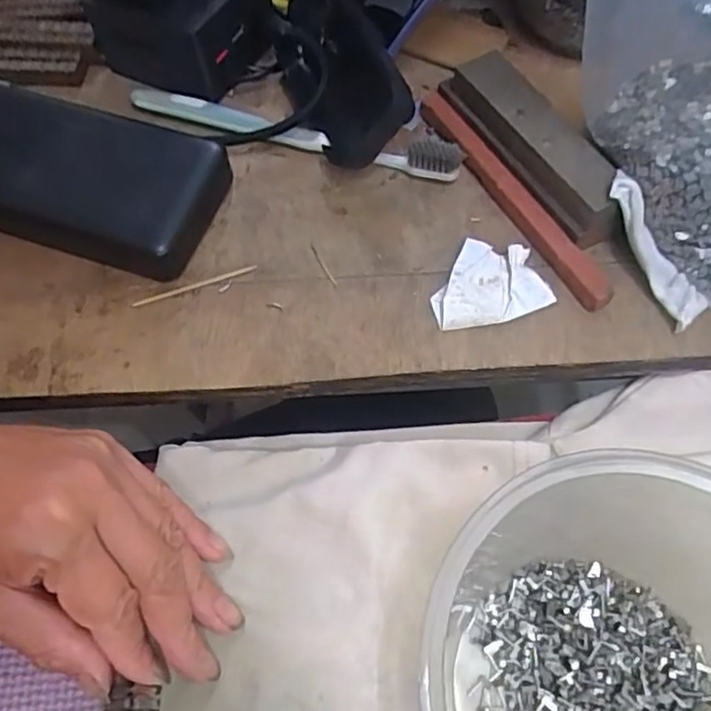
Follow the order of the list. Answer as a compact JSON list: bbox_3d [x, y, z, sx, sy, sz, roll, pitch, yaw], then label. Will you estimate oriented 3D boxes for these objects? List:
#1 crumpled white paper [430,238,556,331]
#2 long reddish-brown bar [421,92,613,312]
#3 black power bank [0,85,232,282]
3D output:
[{"bbox_3d":[0.062,-0.035,0.295,0.052,0.009,0.041,-5,62,-1],"label":"crumpled white paper"},{"bbox_3d":[0.076,-0.083,0.316,0.016,0.010,0.149,-27,65,-12],"label":"long reddish-brown bar"},{"bbox_3d":[-0.152,-0.094,0.318,0.165,0.030,0.071,18,64,10],"label":"black power bank"}]

